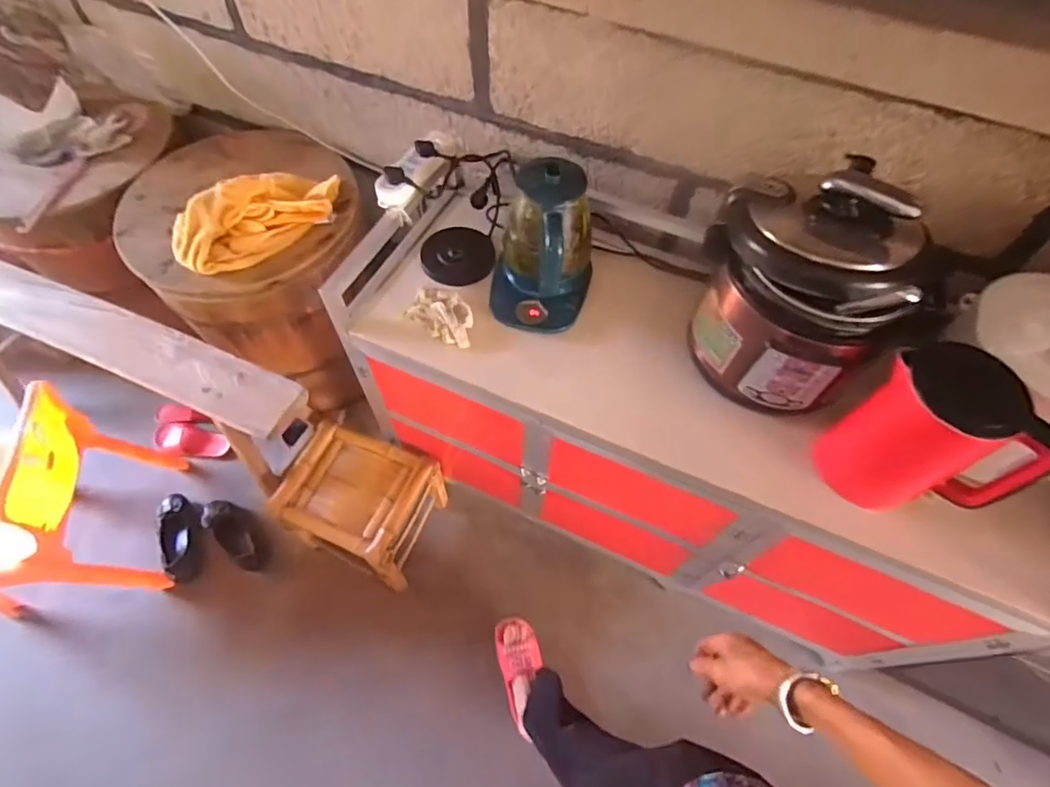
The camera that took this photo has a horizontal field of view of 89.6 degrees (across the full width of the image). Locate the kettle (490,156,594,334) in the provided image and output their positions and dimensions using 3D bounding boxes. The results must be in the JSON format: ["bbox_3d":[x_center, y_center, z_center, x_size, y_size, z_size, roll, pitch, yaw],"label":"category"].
[{"bbox_3d":[0.036,-0.249,0.894,0.155,0.250,0.178,16,59,7],"label":"kettle"}]

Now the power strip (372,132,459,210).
[{"bbox_3d":[-0.197,-0.420,0.984,0.061,0.050,0.212,29,62,14],"label":"power strip"}]

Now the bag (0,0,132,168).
[{"bbox_3d":[-1.095,-0.674,1.155,0.177,0.282,0.261,33,63,16],"label":"bag"}]

